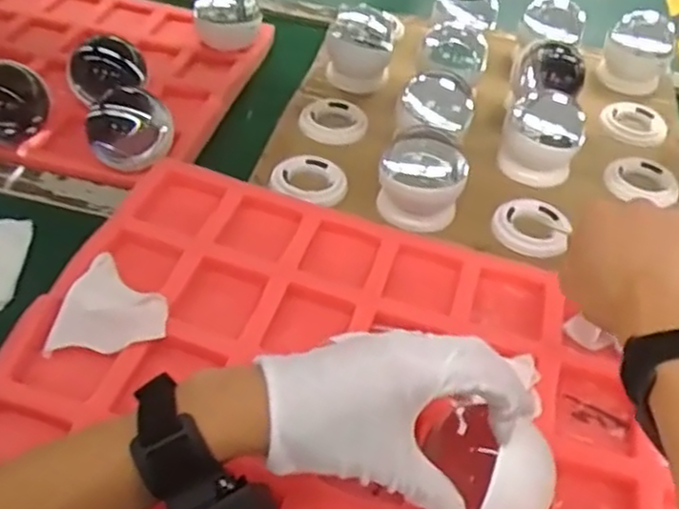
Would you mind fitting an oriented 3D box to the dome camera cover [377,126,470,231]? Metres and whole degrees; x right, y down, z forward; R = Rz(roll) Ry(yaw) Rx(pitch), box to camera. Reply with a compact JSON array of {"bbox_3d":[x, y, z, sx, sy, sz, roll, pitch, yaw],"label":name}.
[{"bbox_3d":[0.073,-0.068,0.628,0.075,0.062,0.085,10,44,4],"label":"dome camera cover"}]

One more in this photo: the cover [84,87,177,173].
[{"bbox_3d":[-0.183,-0.108,0.624,0.072,0.063,0.055,-10,46,-17],"label":"cover"}]

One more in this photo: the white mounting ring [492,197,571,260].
[{"bbox_3d":[0.175,-0.027,0.651,0.066,0.020,0.065,3,44,-3],"label":"white mounting ring"}]

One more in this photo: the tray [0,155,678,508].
[{"bbox_3d":[0.025,0.091,0.471,0.466,0.055,0.328,15,44,9],"label":"tray"}]

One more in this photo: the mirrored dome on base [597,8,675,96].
[{"bbox_3d":[0.347,-0.237,0.822,0.075,0.084,0.070,21,45,15],"label":"mirrored dome on base"}]

